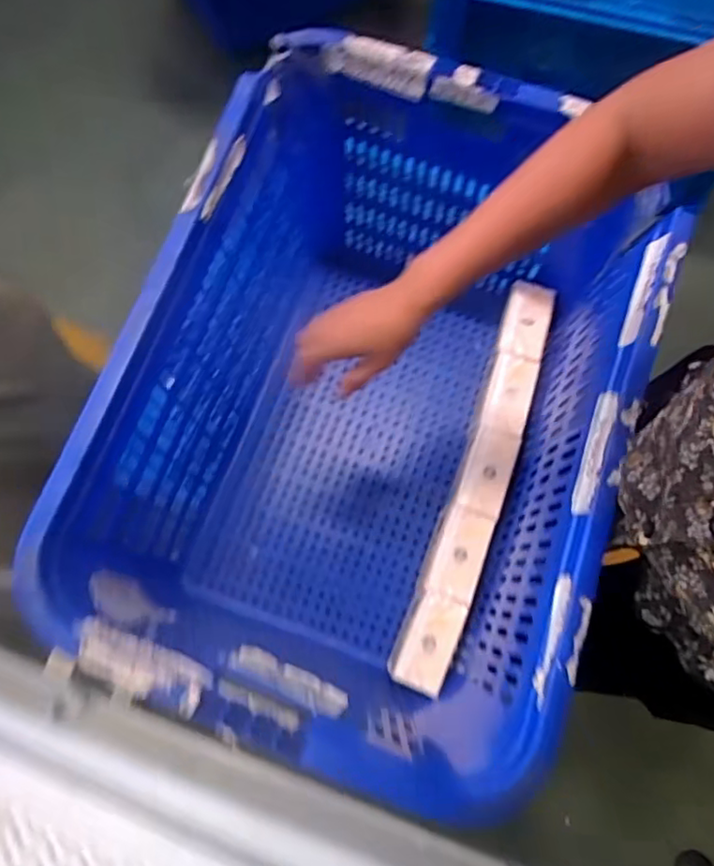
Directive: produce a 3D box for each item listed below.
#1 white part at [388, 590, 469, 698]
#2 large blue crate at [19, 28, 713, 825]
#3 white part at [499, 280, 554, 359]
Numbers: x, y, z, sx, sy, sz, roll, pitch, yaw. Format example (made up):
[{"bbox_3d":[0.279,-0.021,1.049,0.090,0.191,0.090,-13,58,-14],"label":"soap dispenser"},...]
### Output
[{"bbox_3d":[0.091,0.268,0.785,0.069,0.019,0.119,22,76,6],"label":"white part"},{"bbox_3d":[0.024,-0.030,0.767,0.497,0.364,0.720,18,76,5],"label":"large blue crate"},{"bbox_3d":[0.255,-0.169,0.905,0.065,0.020,0.127,16,76,5],"label":"white part"}]

